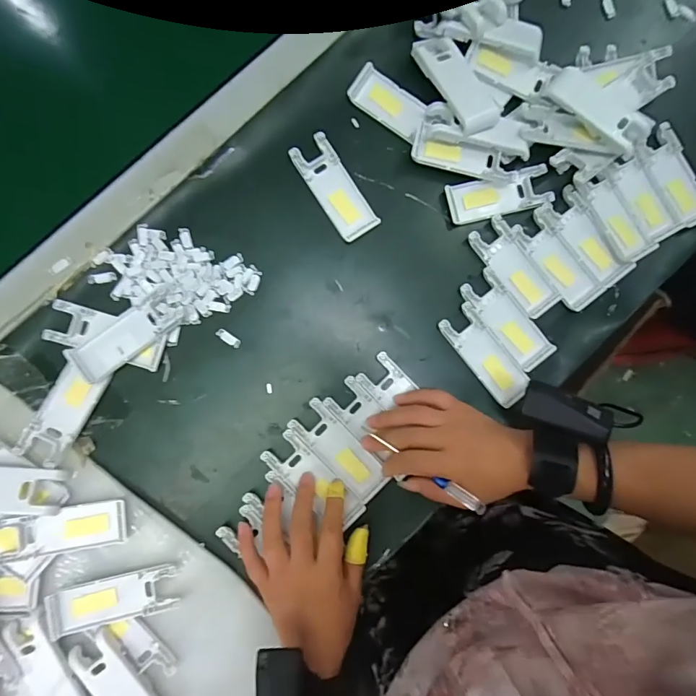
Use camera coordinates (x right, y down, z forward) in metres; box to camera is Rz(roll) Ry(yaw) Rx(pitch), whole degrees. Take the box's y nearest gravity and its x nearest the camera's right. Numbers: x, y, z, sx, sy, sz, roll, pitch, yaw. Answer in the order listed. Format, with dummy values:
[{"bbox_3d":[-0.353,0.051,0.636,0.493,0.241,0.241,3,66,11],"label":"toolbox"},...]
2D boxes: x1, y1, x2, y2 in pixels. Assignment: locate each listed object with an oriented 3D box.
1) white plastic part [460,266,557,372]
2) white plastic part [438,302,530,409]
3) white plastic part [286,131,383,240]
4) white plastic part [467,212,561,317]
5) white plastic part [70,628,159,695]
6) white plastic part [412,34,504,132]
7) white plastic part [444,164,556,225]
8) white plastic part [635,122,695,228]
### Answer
[{"bbox_3d":[0.160,-0.029,0.427,0.039,0.008,0.105,-38,90,-4],"label":"white plastic part"},{"bbox_3d":[0.137,0.006,0.423,0.040,0.008,0.102,-38,90,-4],"label":"white plastic part"},{"bbox_3d":[-0.012,-0.158,0.426,0.040,0.008,0.106,-33,90,-4],"label":"white plastic part"},{"bbox_3d":[0.168,-0.081,0.432,0.039,0.007,0.105,-39,90,-4],"label":"white plastic part"},{"bbox_3d":[-0.200,0.297,0.375,0.039,0.006,0.098,-39,90,-4],"label":"white plastic part"},{"bbox_3d":[0.104,-0.255,0.411,0.040,0.011,0.107,-29,80,-6],"label":"white plastic part"},{"bbox_3d":[0.152,-0.155,0.432,0.103,0.008,0.041,-14,89,-4],"label":"white plastic part"},{"bbox_3d":[0.335,-0.175,0.439,0.044,0.012,0.101,-29,90,-4],"label":"white plastic part"}]

